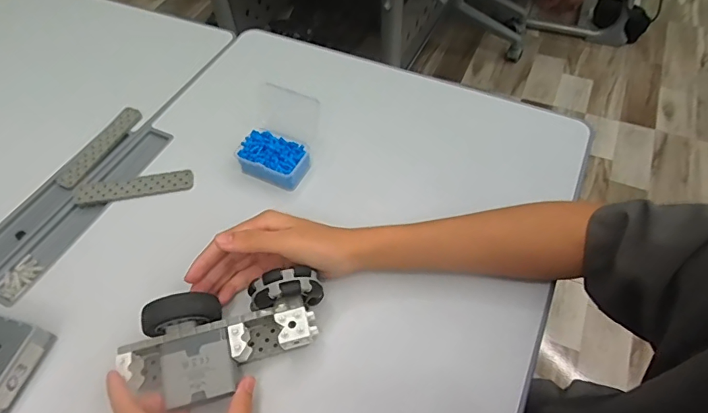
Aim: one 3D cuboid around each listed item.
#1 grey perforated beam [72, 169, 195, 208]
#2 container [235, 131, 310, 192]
[{"bbox_3d":[-0.240,-0.021,0.503,0.125,0.006,0.029,-10,54,-5],"label":"grey perforated beam"},{"bbox_3d":[-0.088,-0.051,0.505,0.075,0.027,0.049,20,57,17],"label":"container"}]

